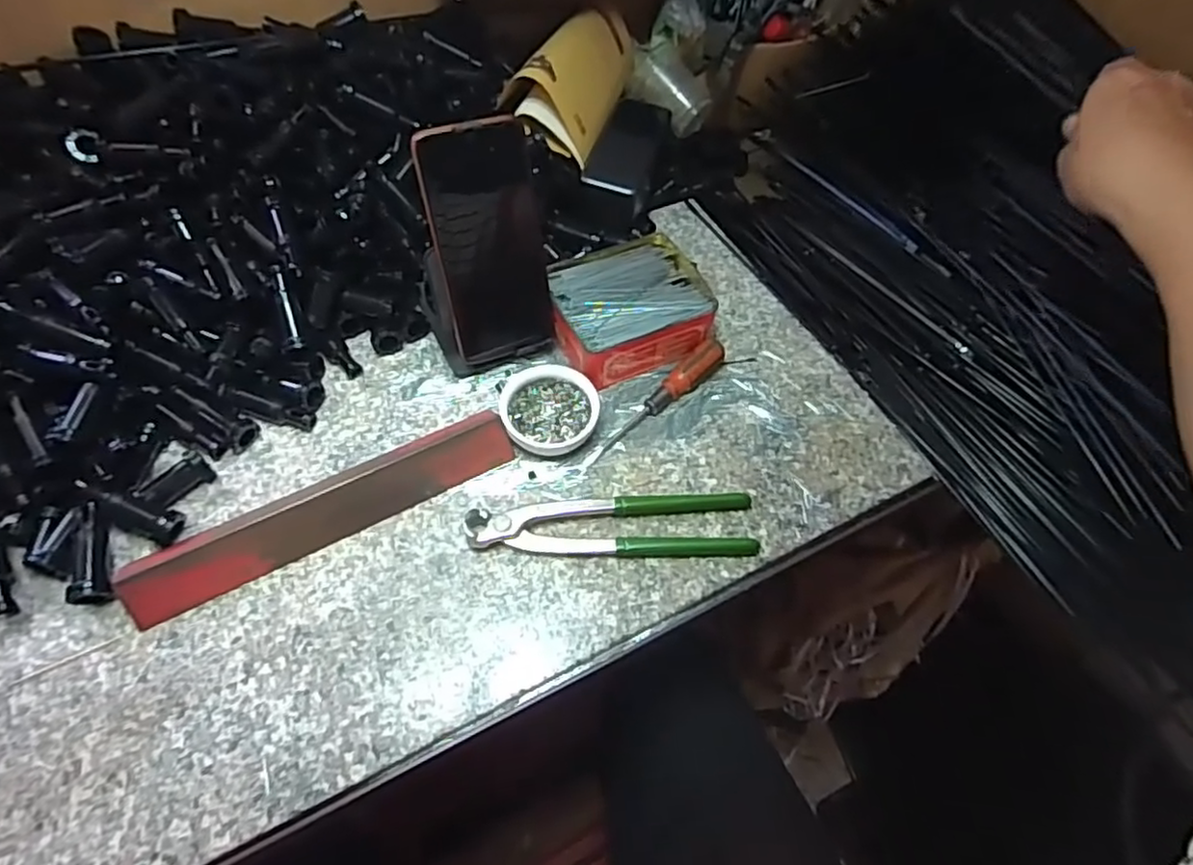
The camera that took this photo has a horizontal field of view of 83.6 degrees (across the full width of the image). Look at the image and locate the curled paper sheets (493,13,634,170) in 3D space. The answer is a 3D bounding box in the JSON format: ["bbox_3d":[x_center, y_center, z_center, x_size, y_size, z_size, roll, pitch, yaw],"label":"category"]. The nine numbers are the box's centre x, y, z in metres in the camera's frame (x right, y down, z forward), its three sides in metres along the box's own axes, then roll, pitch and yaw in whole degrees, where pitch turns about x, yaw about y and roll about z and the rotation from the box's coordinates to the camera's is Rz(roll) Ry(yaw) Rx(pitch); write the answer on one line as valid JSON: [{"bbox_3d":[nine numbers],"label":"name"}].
[{"bbox_3d":[-0.018,-0.350,0.642,0.079,0.073,0.217,13,58,6],"label":"curled paper sheets"}]

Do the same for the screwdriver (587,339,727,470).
[{"bbox_3d":[0.044,-0.025,0.517,0.146,0.022,0.021,-37,66,-23],"label":"screwdriver"}]

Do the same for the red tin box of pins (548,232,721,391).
[{"bbox_3d":[0.025,-0.105,0.555,0.129,0.040,0.118,-19,61,-14],"label":"red tin box of pins"}]

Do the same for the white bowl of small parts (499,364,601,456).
[{"bbox_3d":[-0.035,-0.017,0.507,0.071,0.022,0.068,1,58,-2],"label":"white bowl of small parts"}]

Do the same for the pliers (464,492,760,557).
[{"bbox_3d":[0.012,0.064,0.463,0.197,0.016,0.046,-2,58,-4],"label":"pliers"}]

